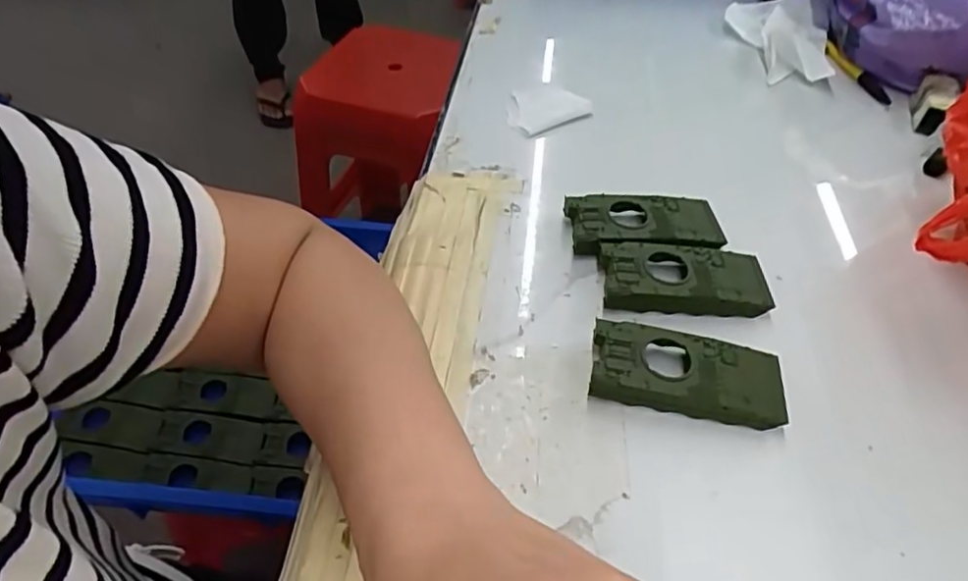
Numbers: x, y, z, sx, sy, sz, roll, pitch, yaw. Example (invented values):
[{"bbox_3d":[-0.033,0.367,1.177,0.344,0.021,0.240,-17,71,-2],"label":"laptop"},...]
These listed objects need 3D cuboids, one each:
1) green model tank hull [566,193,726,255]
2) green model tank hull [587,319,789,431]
[{"bbox_3d":[0.112,-0.042,0.425,0.105,0.025,0.050,-2,49,-5],"label":"green model tank hull"},{"bbox_3d":[0.112,0.047,0.345,0.103,0.020,0.045,10,49,6],"label":"green model tank hull"}]

